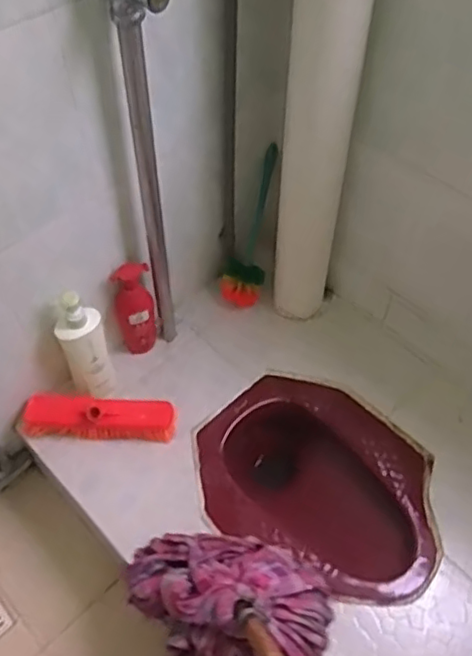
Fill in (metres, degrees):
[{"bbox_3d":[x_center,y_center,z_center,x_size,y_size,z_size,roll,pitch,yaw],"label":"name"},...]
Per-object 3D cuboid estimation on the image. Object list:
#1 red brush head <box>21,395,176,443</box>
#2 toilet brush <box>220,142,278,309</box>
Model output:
[{"bbox_3d":[-0.264,0.175,1.196,0.291,0.077,0.067,2,55,1],"label":"red brush head"},{"bbox_3d":[0.044,-0.212,1.349,0.093,0.347,0.080,19,16,13],"label":"toilet brush"}]

